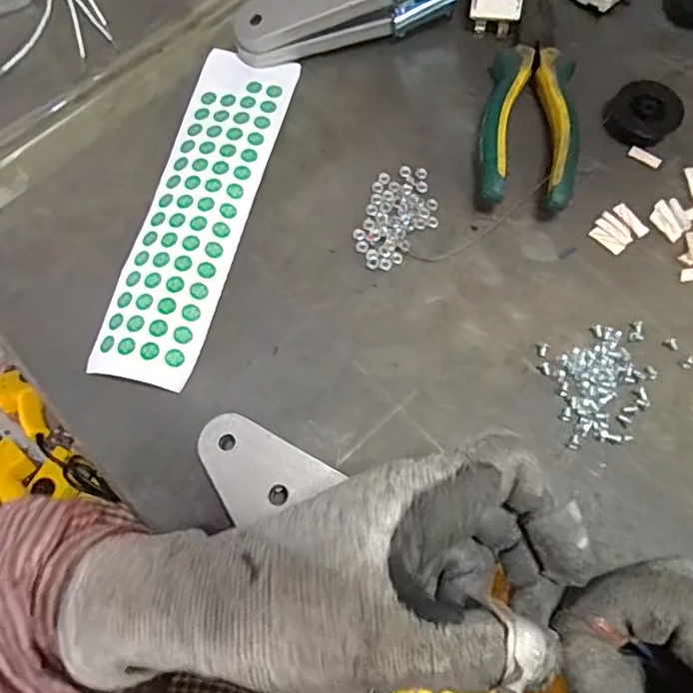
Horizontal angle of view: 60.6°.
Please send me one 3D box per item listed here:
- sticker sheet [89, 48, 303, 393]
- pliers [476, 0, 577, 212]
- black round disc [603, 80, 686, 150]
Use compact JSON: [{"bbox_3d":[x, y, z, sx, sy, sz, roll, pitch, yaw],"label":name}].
[{"bbox_3d":[-0.082,-0.082,0.340,0.057,0.008,0.217,12,69,4],"label":"sticker sheet"},{"bbox_3d":[0.109,-0.157,0.356,0.051,0.025,0.175,7,71,4],"label":"pliers"},{"bbox_3d":[0.175,-0.136,0.350,0.037,0.019,0.033,36,75,13],"label":"black round disc"}]

